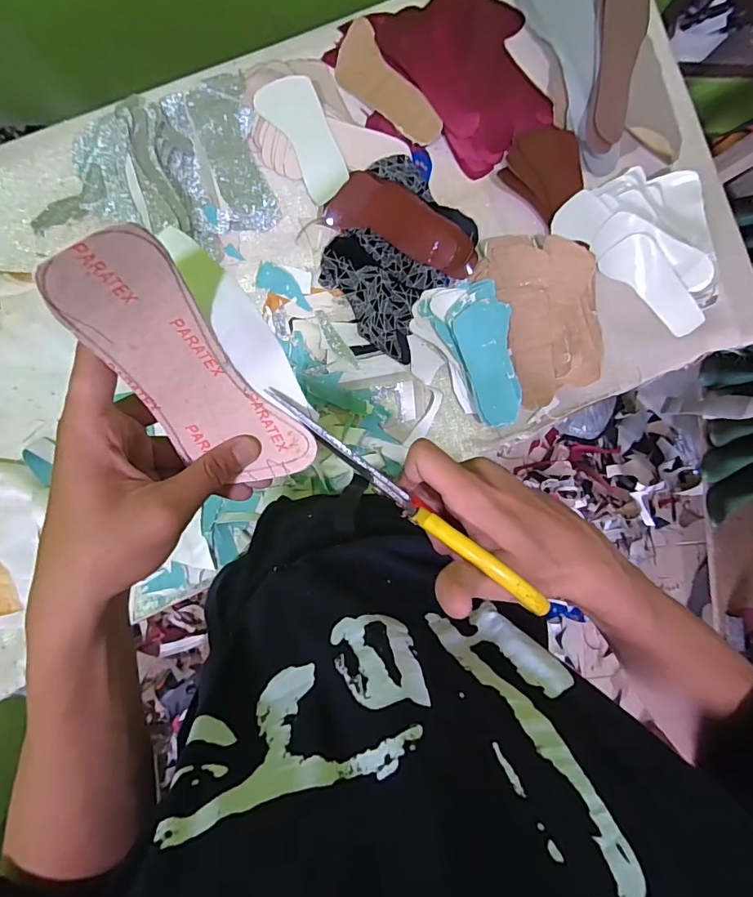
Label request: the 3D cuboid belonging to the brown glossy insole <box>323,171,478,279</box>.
[{"bbox_3d":[0.038,-0.291,0.611,0.199,0.036,0.070,22,88,-7],"label":"brown glossy insole"}]

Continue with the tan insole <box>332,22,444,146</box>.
[{"bbox_3d":[0.011,-0.468,0.619,0.067,0.008,0.169,-38,96,22],"label":"tan insole"}]

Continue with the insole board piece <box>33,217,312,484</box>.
[{"bbox_3d":[-0.090,-0.033,0.229,0.056,0.035,0.147,-38,138,-5],"label":"insole board piece"}]

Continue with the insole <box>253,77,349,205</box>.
[{"bbox_3d":[-0.088,-0.398,0.598,0.069,0.006,0.155,-31,94,18],"label":"insole"}]

